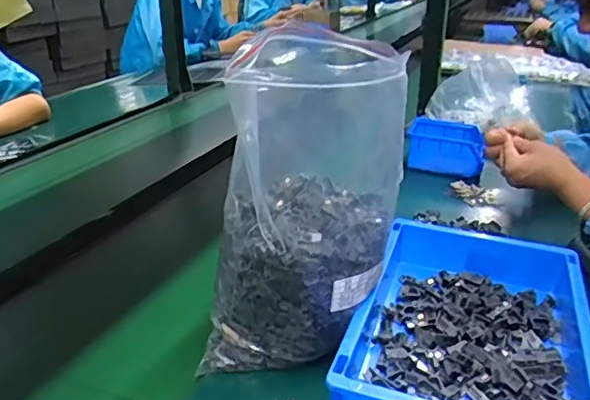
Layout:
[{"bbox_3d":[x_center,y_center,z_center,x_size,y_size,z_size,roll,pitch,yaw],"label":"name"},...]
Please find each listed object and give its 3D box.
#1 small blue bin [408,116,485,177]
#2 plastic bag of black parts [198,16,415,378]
[{"bbox_3d":[0.277,-0.095,1.029,0.133,0.072,0.121,8,25,17],"label":"small blue bin"},{"bbox_3d":[0.014,-0.001,0.540,0.162,0.278,0.183,6,26,10],"label":"plastic bag of black parts"}]

